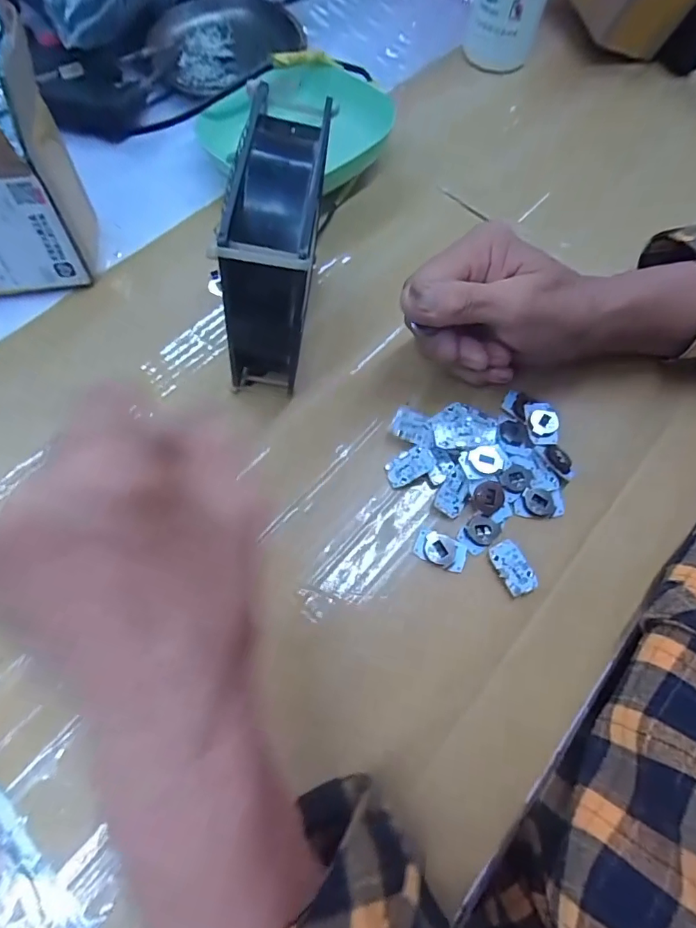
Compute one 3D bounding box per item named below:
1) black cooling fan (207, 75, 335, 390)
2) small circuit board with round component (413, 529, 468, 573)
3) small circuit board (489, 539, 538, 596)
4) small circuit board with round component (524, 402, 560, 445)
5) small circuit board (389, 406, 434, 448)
[{"bbox_3d":[-0.035,-0.112,0.273,0.048,0.116,0.132,6,66,-2],"label":"black cooling fan"},{"bbox_3d":[0.054,0.050,0.274,0.029,0.005,0.018,22,69,4],"label":"small circuit board with round component"},{"bbox_3d":[0.094,0.058,0.269,0.018,0.004,0.030,-28,71,-15],"label":"small circuit board"},{"bbox_3d":[0.124,-0.027,0.304,0.019,0.009,0.031,5,66,-2],"label":"small circuit board with round component"},{"bbox_3d":[0.042,-0.023,0.296,0.028,0.005,0.019,23,67,6],"label":"small circuit board"}]

